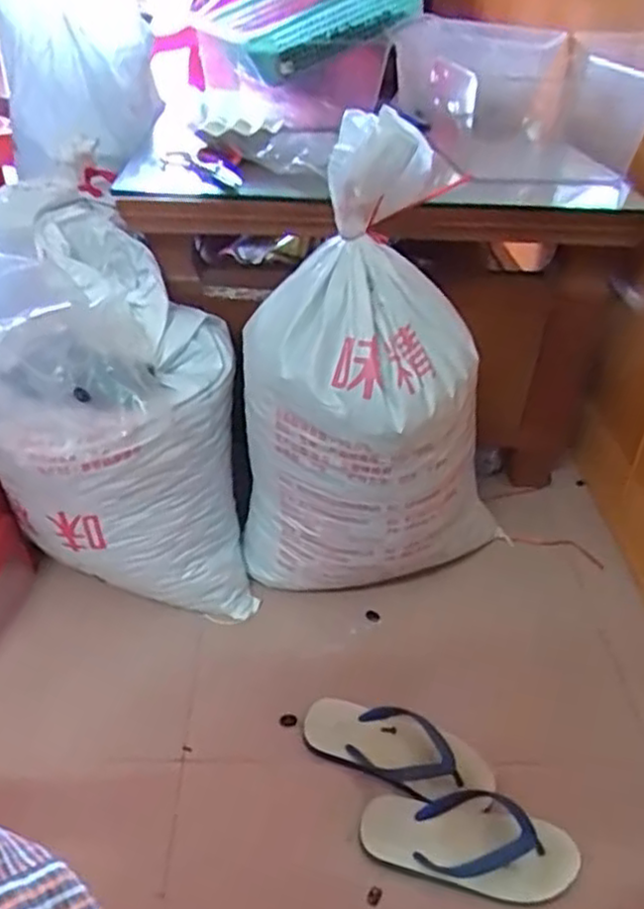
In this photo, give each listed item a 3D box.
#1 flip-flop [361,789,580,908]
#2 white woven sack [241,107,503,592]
[{"bbox_3d":[0.165,0.433,0.813,0.231,0.033,0.096,11,37,11],"label":"flip-flop"},{"bbox_3d":[0.060,-0.087,0.969,0.306,0.605,0.219,22,40,25],"label":"white woven sack"}]

